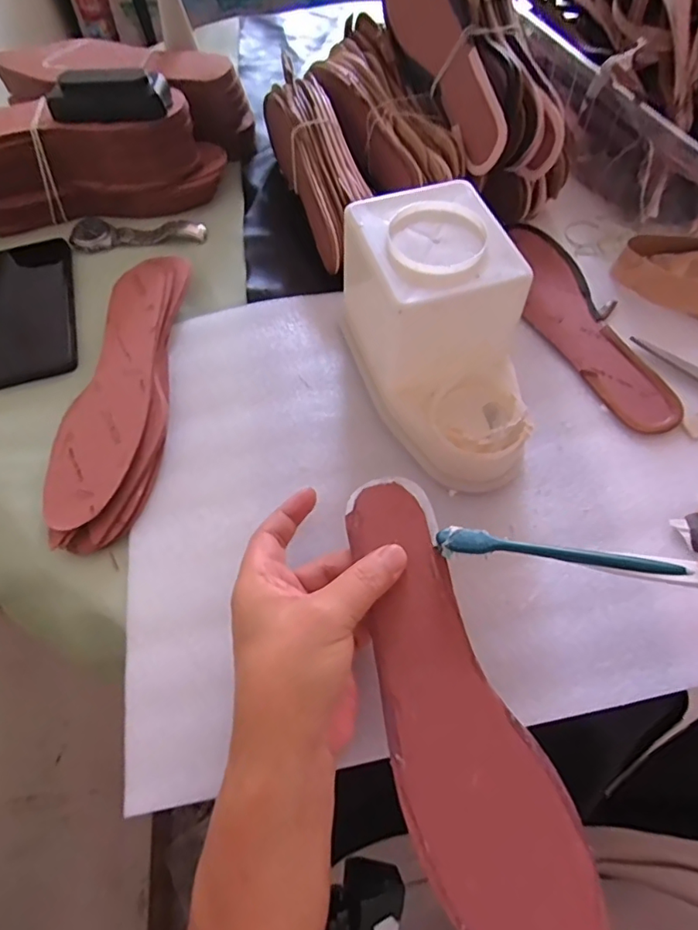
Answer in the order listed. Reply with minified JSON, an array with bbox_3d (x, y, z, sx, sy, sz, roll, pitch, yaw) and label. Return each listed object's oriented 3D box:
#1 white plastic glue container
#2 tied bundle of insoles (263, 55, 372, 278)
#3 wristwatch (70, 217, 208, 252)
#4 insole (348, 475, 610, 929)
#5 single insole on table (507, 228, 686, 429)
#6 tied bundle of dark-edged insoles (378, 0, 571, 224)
[{"bbox_3d":[0.071,-0.089,0.391,0.110,0.116,0.194,-22,64,-11],"label":"white plastic glue container"},{"bbox_3d":[-0.026,-0.287,0.526,0.061,0.081,0.226,-16,63,-9],"label":"tied bundle of insoles"},{"bbox_3d":[-0.214,-0.239,0.552,0.132,0.012,0.036,-3,62,-1],"label":"wristwatch"},{"bbox_3d":[0.051,0.121,0.282,0.071,0.015,0.243,-16,67,-8],"label":"insole"},{"bbox_3d":[0.202,-0.126,0.473,0.069,0.012,0.235,-19,63,-10],"label":"single insole on table"},{"bbox_3d":[0.108,-0.392,0.503,0.079,0.087,0.284,-23,83,-11],"label":"tied bundle of dark-edged insoles"}]

